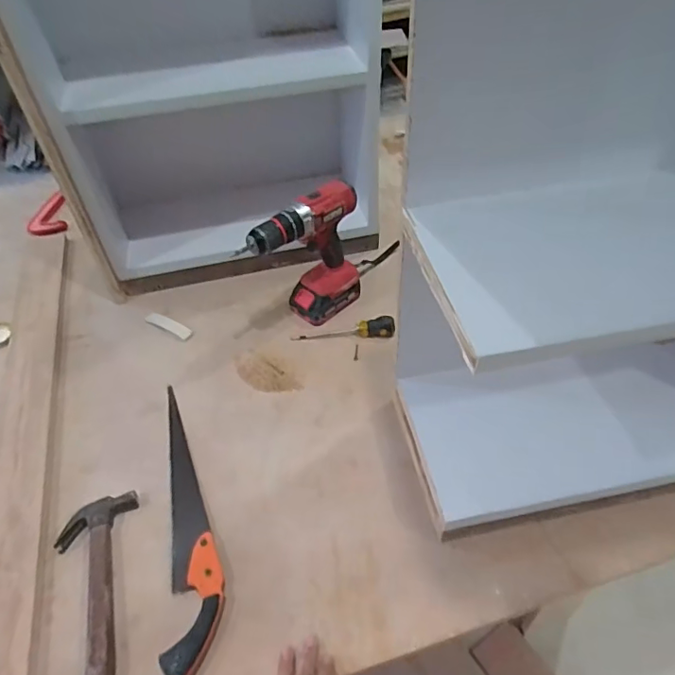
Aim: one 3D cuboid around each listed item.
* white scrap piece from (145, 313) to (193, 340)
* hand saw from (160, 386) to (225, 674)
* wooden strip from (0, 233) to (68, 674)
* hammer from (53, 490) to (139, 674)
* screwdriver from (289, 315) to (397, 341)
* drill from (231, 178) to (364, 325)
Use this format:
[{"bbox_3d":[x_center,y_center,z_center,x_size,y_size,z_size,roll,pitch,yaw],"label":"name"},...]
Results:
[{"bbox_3d":[-0.289,-0.021,0.911,0.099,0.004,0.027,23,44,25],"label":"white scrap piece"},{"bbox_3d":[-0.183,0.214,0.668,0.063,0.031,0.375,-11,50,-5],"label":"hand saw"},{"bbox_3d":[-0.446,0.115,0.765,0.081,0.019,0.884,-8,46,-15],"label":"wooden strip"},{"bbox_3d":[-0.281,0.302,0.597,0.090,0.037,0.261,-11,49,-5],"label":"hammer"},{"bbox_3d":[0.011,-0.014,0.883,0.166,0.028,0.032,1,50,5],"label":"screwdriver"},{"bbox_3d":[-0.046,-0.122,0.848,0.198,0.199,0.069,-30,53,-20],"label":"drill"}]

